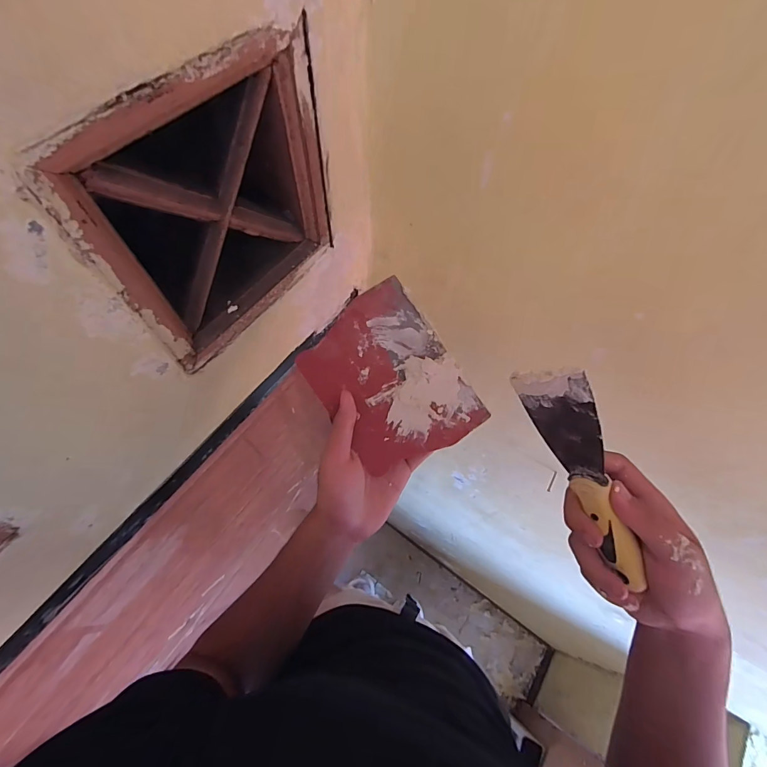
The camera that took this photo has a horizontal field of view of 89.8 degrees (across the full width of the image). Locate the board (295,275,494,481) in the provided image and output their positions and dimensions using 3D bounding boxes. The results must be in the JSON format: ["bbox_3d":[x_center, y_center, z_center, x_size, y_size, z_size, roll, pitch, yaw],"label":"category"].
[{"bbox_3d":[0.007,-0.001,0.374,0.129,0.008,0.166,-34,89,-12],"label":"board"}]

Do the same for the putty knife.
[{"bbox_3d":[0.156,0.073,0.294,0.018,0.055,0.180,-25,95,-14],"label":"putty knife"}]

